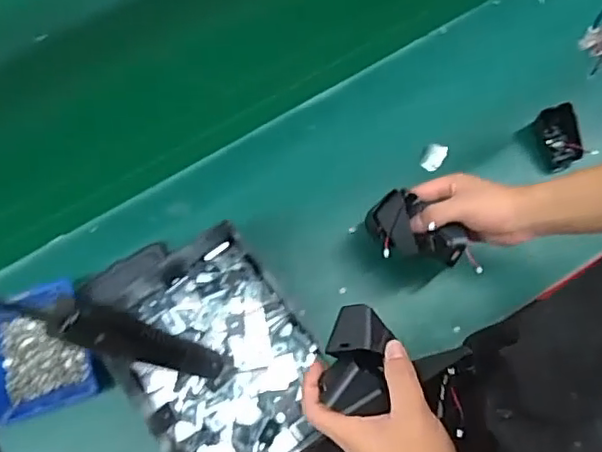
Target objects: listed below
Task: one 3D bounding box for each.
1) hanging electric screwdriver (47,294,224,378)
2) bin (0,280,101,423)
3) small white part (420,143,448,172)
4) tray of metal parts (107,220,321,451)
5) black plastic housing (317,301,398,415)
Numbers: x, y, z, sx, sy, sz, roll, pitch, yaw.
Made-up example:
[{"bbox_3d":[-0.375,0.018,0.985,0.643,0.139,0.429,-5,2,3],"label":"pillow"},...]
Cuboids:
[{"bbox_3d":[-0.136,0.105,0.532,0.027,0.201,0.033,6,72,30],"label":"hanging electric screwdriver"},{"bbox_3d":[-0.286,0.139,0.648,0.127,0.043,0.125,-22,75,-7],"label":"bin"},{"bbox_3d":[0.163,-0.084,0.736,0.024,0.013,0.034,25,75,6],"label":"small white part"},{"bbox_3d":[-0.086,0.154,0.654,0.179,0.031,0.252,-36,77,-10],"label":"tray of metal parts"},{"bbox_3d":[0.045,0.101,0.464,0.048,0.032,0.077,11,74,3],"label":"black plastic housing"}]

